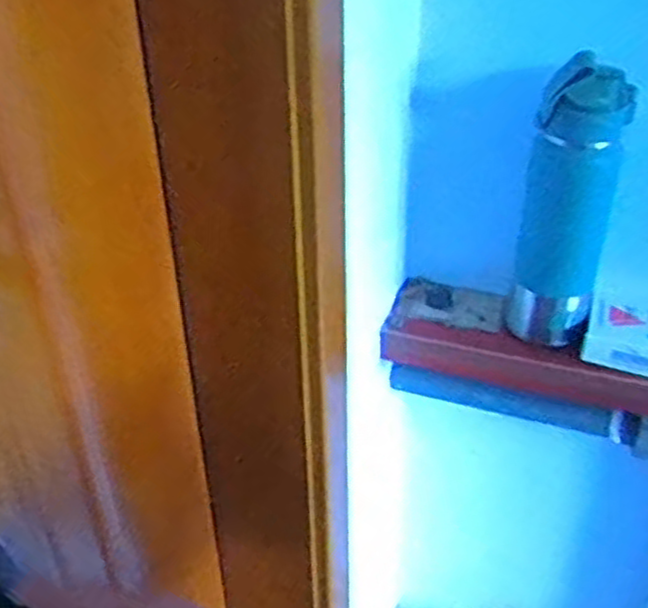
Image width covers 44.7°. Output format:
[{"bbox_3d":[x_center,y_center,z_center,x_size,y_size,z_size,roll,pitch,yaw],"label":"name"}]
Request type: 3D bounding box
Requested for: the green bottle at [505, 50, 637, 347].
[{"bbox_3d":[0.231,-0.098,0.749,0.081,0.264,0.095,9,36,15],"label":"green bottle"}]

